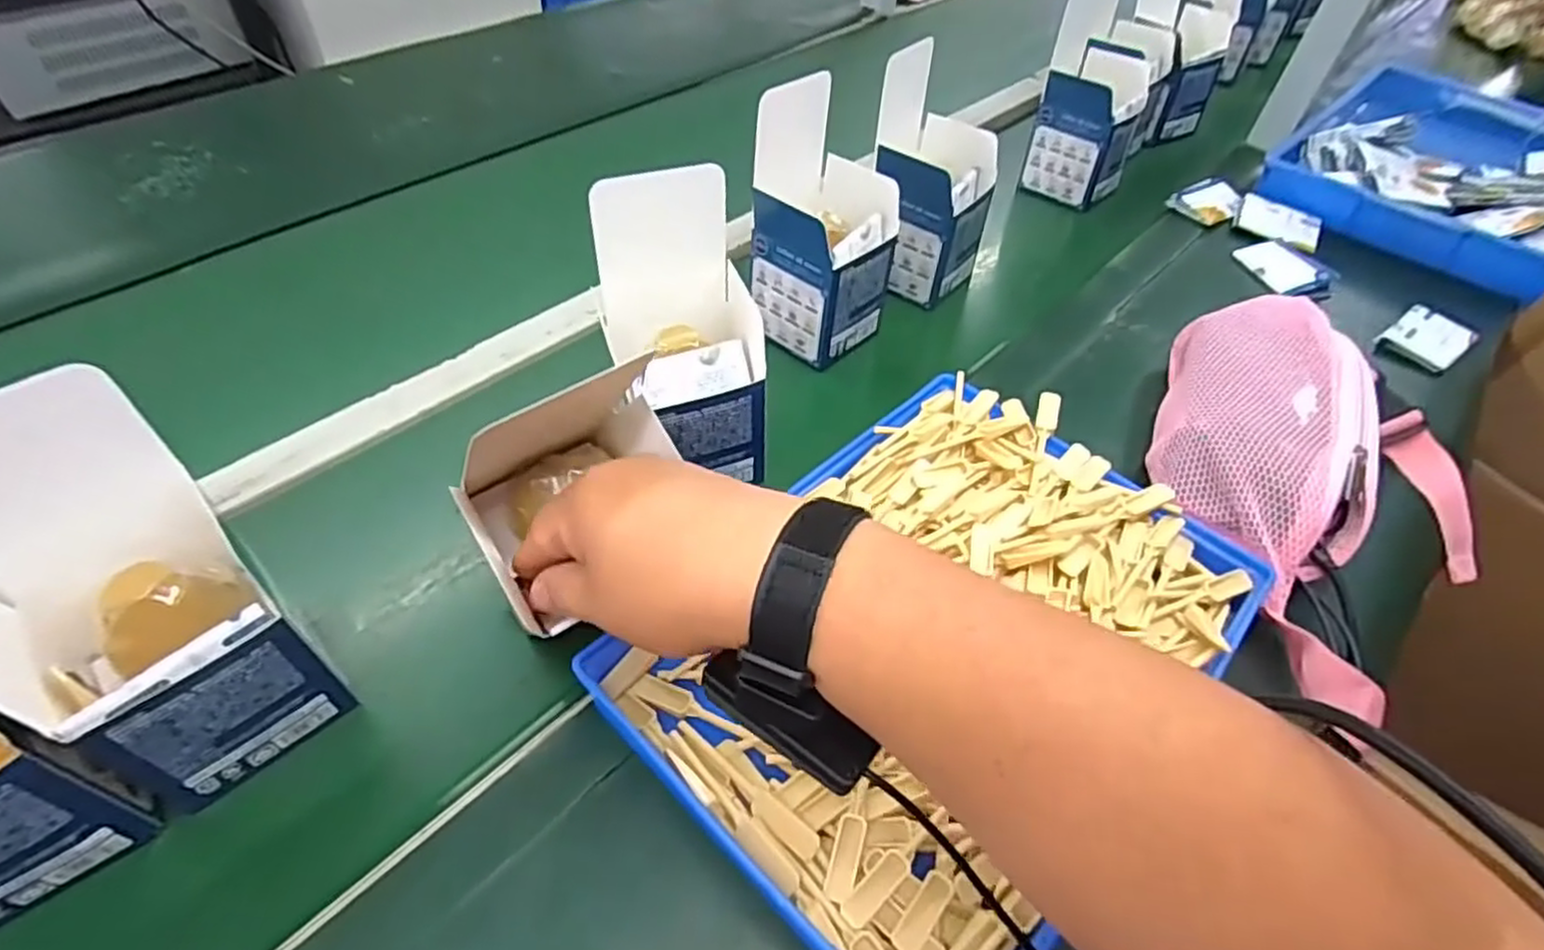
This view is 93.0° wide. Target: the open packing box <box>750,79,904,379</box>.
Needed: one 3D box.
[{"bbox_3d":[0.042,-0.188,0.551,0.104,0.162,0.095,-36,61,-27],"label":"open packing box"}]

